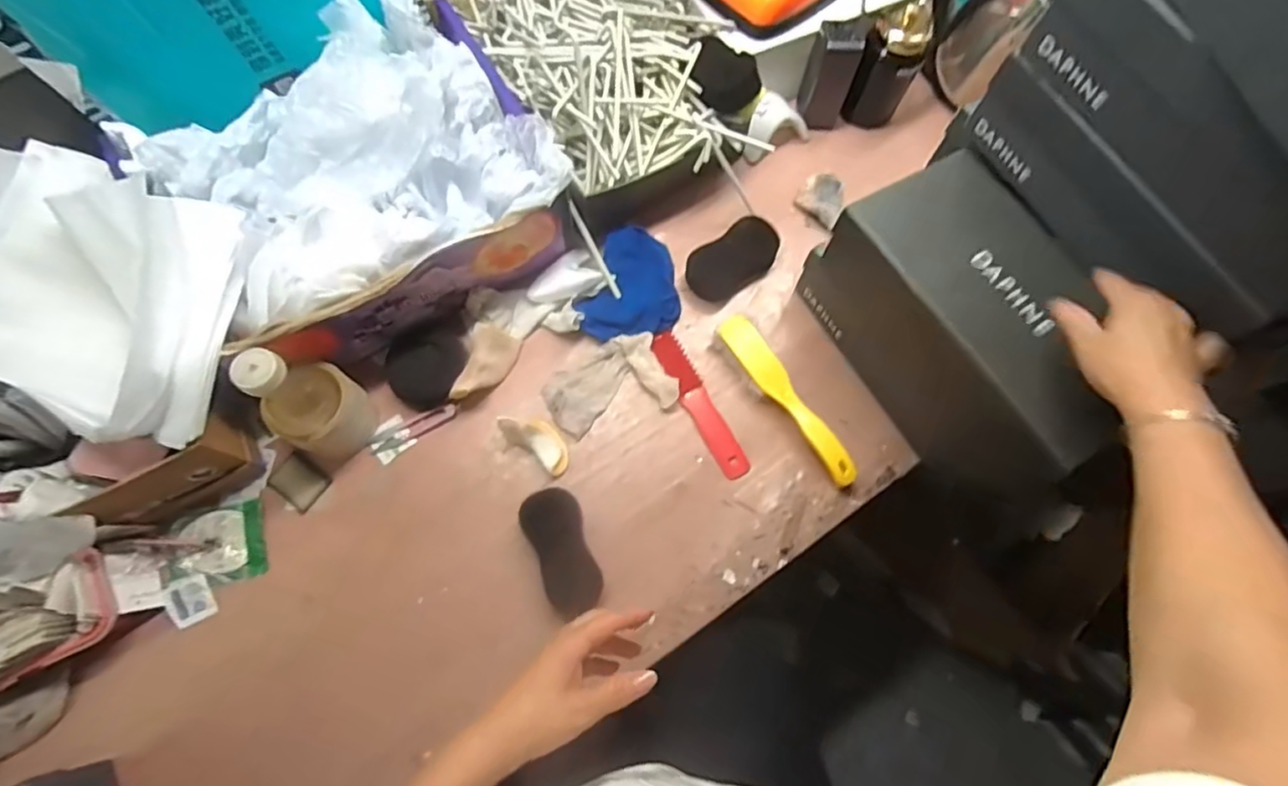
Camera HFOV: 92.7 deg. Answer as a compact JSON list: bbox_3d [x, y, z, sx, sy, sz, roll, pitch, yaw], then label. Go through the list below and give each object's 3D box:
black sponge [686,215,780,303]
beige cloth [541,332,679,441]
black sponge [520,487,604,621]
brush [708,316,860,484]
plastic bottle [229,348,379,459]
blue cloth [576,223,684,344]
[{"bbox_3d":[0.112,-0.169,0.770,0.117,0.052,0.067,-33,76,-11],"label":"black sponge"},{"bbox_3d":[-0.042,-0.008,0.725,0.142,0.015,0.096,-23,74,-9],"label":"beige cloth"},{"bbox_3d":[-0.087,0.168,0.658,0.060,0.023,0.133,-22,74,-8],"label":"black sponge"},{"bbox_3d":[0.160,0.010,0.706,0.041,0.040,0.228,-32,76,-11],"label":"brush"},{"bbox_3d":[-0.348,0.007,0.626,0.076,0.189,0.089,23,73,6],"label":"plastic bottle"},{"bbox_3d":[-0.021,-0.136,0.761,0.119,0.020,0.140,-5,72,-3],"label":"blue cloth"}]

